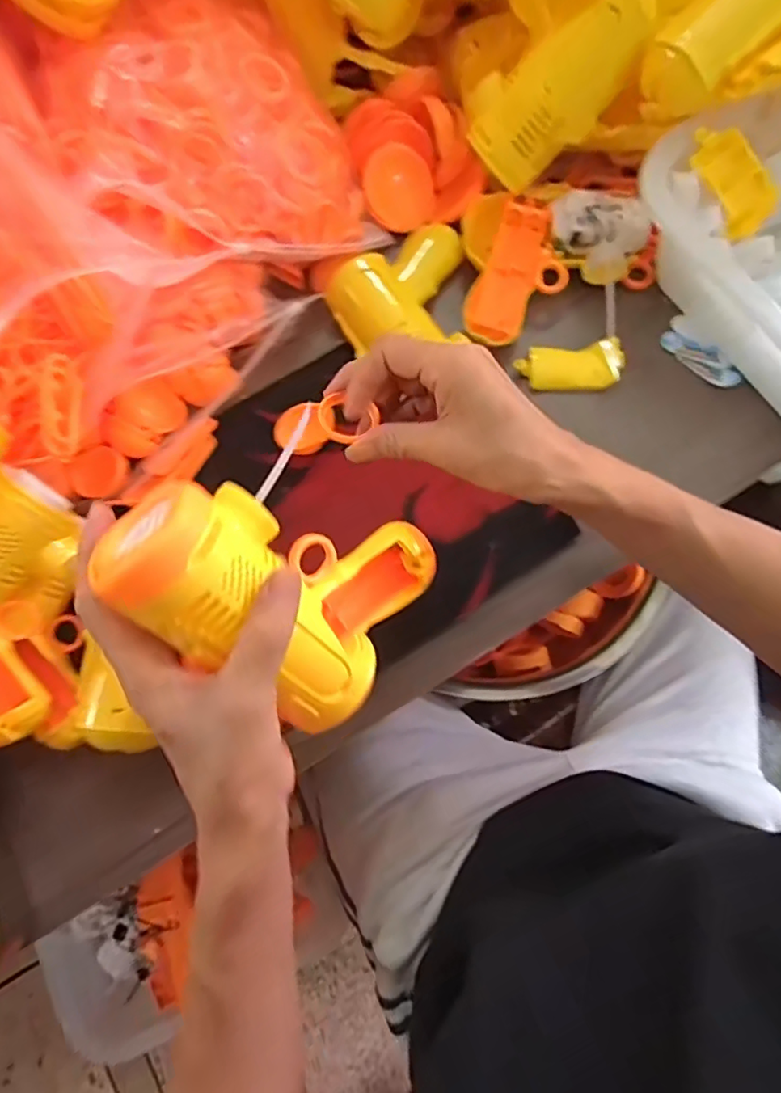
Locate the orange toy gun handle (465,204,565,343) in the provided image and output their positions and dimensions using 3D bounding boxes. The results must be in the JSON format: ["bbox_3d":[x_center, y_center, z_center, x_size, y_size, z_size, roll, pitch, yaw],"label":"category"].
[{"bbox_3d":[0.100,-0.207,0.437,0.062,0.023,0.107,22,77,7],"label":"orange toy gun handle"}]

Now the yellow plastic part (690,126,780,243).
[{"bbox_3d":[0.232,-0.249,0.384,0.032,0.016,0.075,-37,98,-7],"label":"yellow plastic part"}]

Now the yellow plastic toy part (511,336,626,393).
[{"bbox_3d":[0.137,-0.137,0.437,0.074,0.020,0.038,-9,75,0],"label":"yellow plastic toy part"}]

